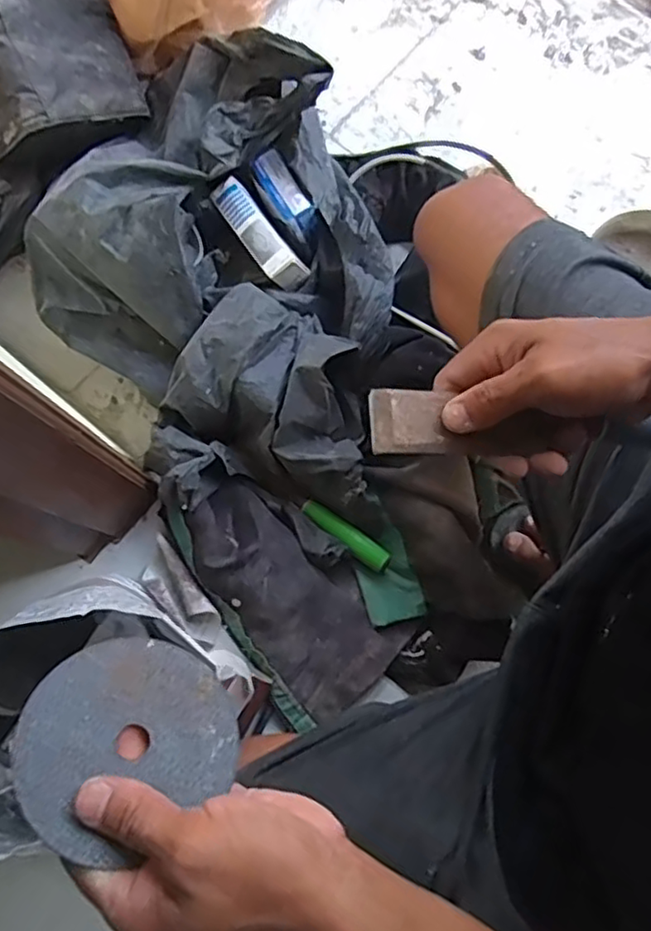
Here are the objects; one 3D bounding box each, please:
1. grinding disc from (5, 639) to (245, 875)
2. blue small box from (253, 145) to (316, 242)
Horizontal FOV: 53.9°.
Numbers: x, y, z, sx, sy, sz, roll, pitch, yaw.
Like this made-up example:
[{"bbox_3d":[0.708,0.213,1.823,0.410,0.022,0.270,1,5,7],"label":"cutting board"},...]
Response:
[{"bbox_3d":[-0.096,0.130,0.312,0.102,0.005,0.090,-22,65,-38],"label":"grinding disc"},{"bbox_3d":[-0.045,-0.314,0.734,0.041,0.025,0.098,-38,80,21],"label":"blue small box"}]

